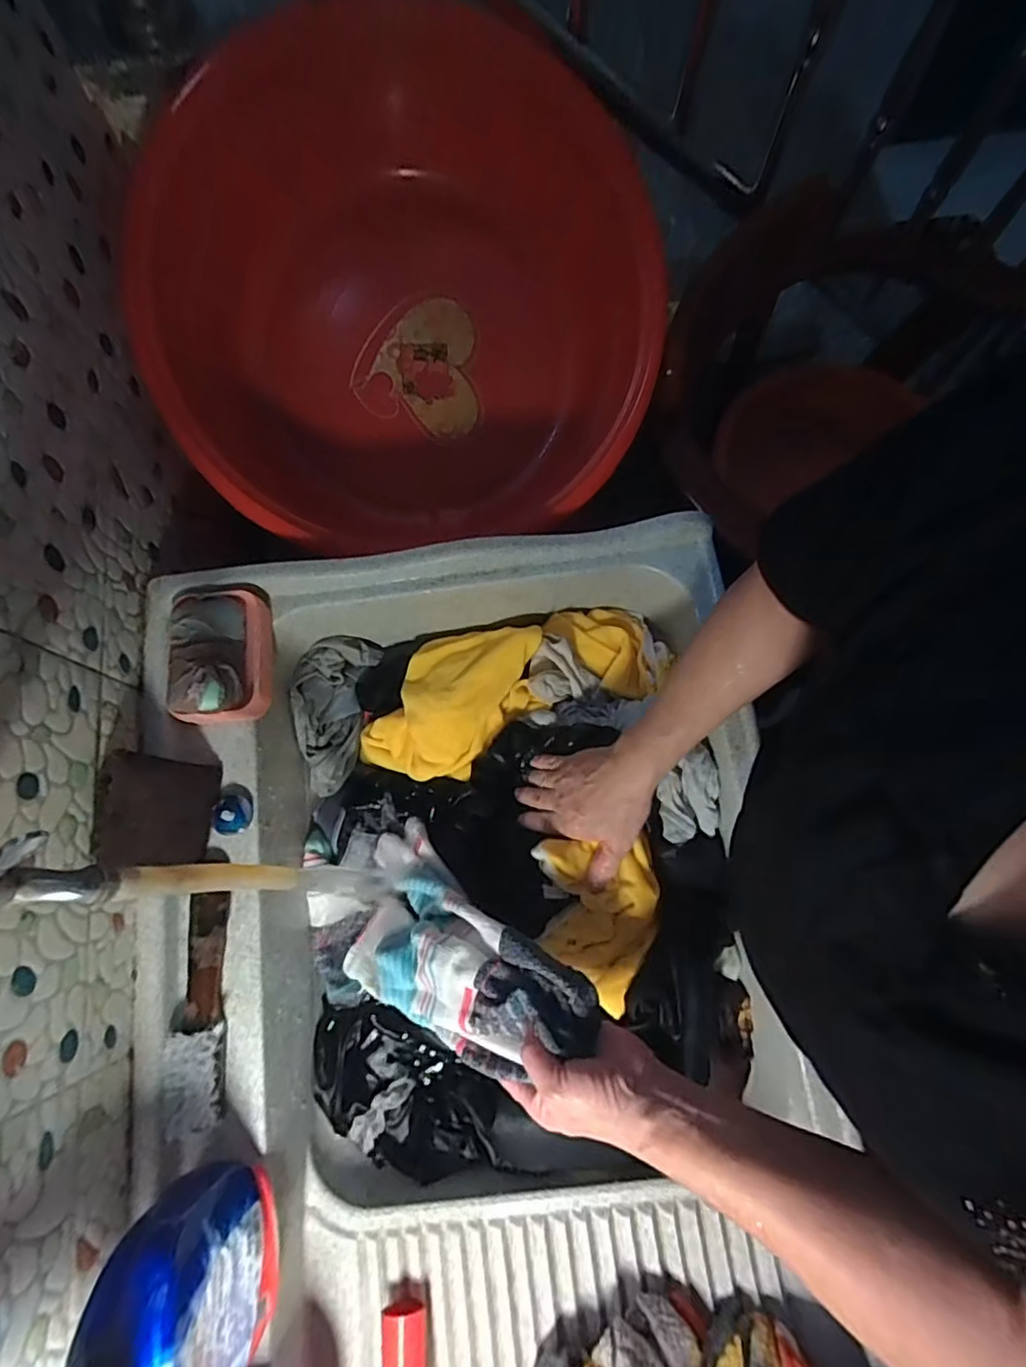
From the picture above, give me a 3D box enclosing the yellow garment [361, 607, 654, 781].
[{"bbox_3d":[-0.012,0.001,0.662,0.330,0.059,0.141,-22,76,-5],"label":"yellow garment"}]

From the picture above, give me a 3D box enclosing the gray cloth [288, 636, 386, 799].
[{"bbox_3d":[-0.204,0.034,0.671,0.077,0.050,0.173,6,89,2],"label":"gray cloth"}]

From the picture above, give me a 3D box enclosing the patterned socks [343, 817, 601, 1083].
[{"bbox_3d":[-0.053,0.244,0.534,0.284,0.051,0.152,10,69,48],"label":"patterned socks"}]

